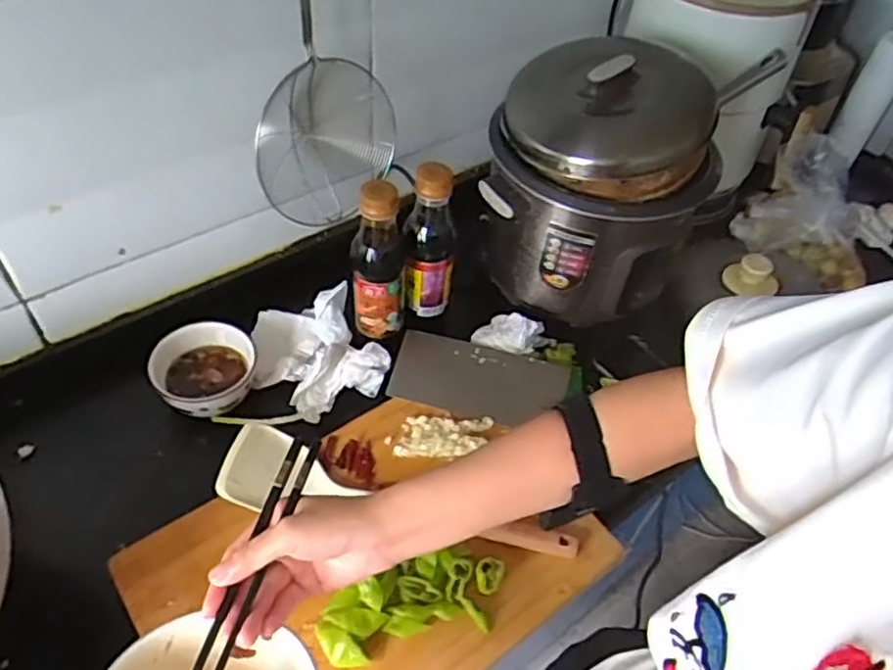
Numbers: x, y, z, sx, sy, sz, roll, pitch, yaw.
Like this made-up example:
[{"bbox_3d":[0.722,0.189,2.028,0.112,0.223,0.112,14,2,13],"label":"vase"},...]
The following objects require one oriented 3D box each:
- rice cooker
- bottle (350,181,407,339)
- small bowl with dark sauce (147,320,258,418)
[{"bbox_3d":[0.197,-0.211,0.921,0.262,0.288,0.283,17,49,10],"label":"rice cooker"},{"bbox_3d":[-0.081,-0.092,0.828,0.063,0.205,0.068,0,48,-5],"label":"bottle"},{"bbox_3d":[-0.290,0.042,0.823,0.113,0.050,0.103,3,48,-3],"label":"small bowl with dark sauce"}]

